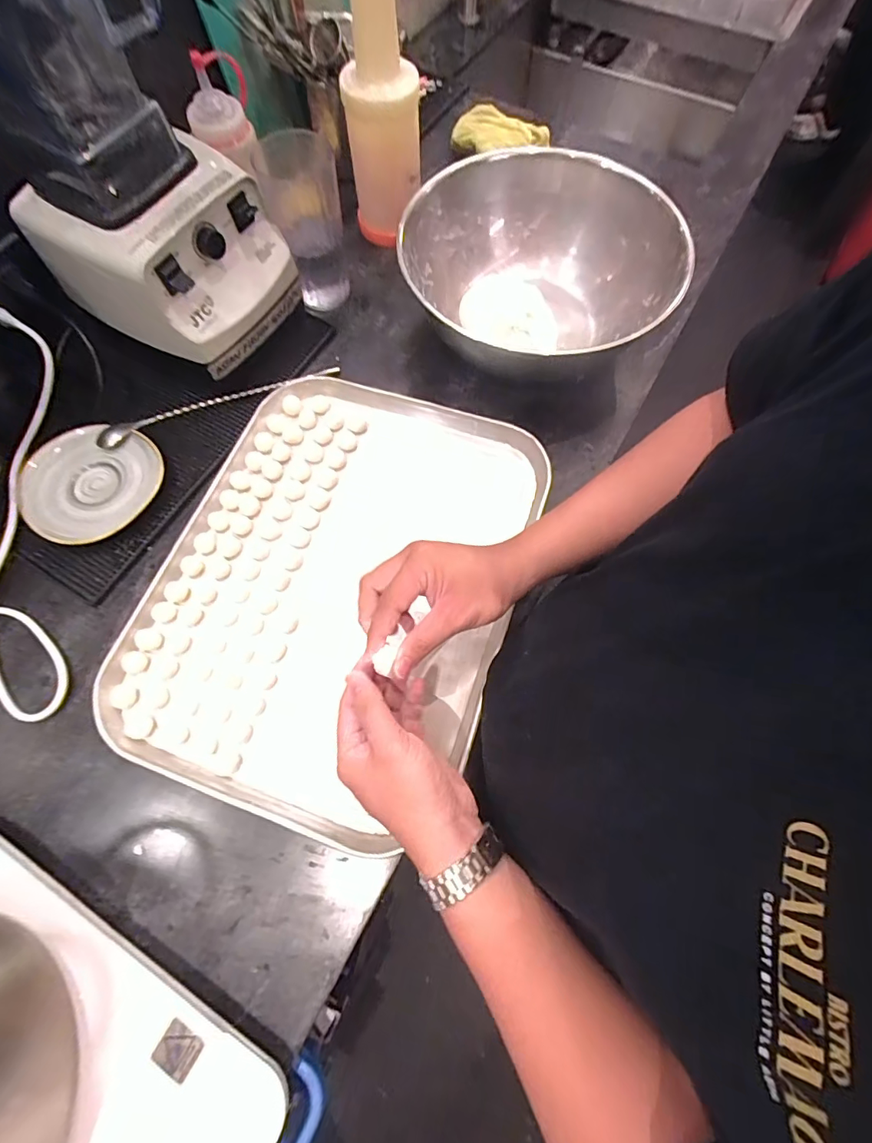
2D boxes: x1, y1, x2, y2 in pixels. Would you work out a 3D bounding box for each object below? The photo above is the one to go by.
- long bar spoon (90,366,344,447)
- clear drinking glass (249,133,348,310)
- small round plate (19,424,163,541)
[{"bbox_3d":[-0.258,-0.207,0.577,0.293,0.020,0.023,-24,74,-9],"label":"long bar spoon"},{"bbox_3d":[-0.160,-0.431,0.594,0.090,0.171,0.102,-16,72,-7],"label":"clear drinking glass"},{"bbox_3d":[-0.385,-0.102,0.535,0.148,0.031,0.120,-36,76,-13],"label":"small round plate"}]

